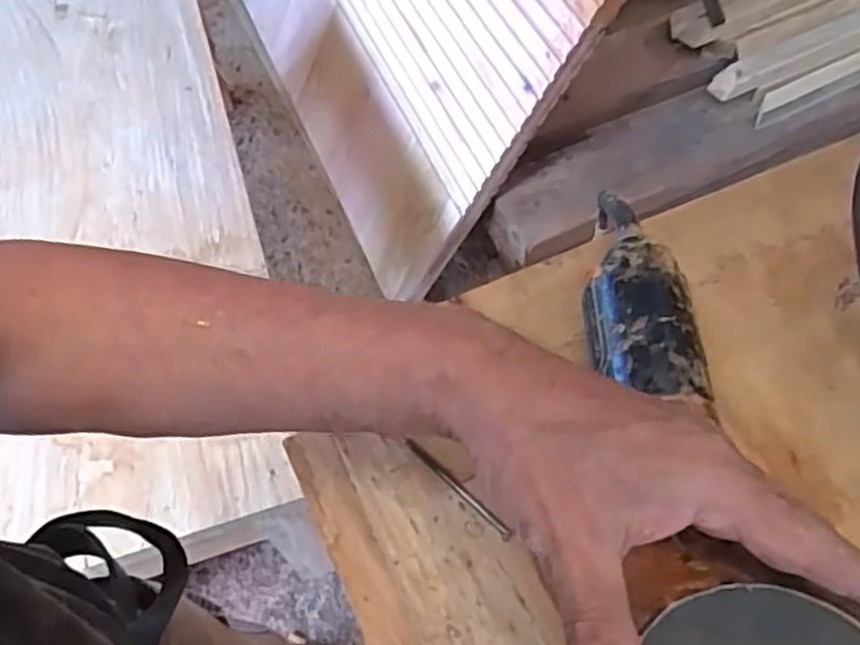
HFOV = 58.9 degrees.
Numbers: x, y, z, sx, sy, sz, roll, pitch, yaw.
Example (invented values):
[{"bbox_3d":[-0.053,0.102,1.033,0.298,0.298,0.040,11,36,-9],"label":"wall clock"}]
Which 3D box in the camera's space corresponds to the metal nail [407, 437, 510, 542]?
[{"bbox_3d":[0.015,0.086,0.394,0.006,0.004,0.072,-41,67,-17],"label":"metal nail"}]

